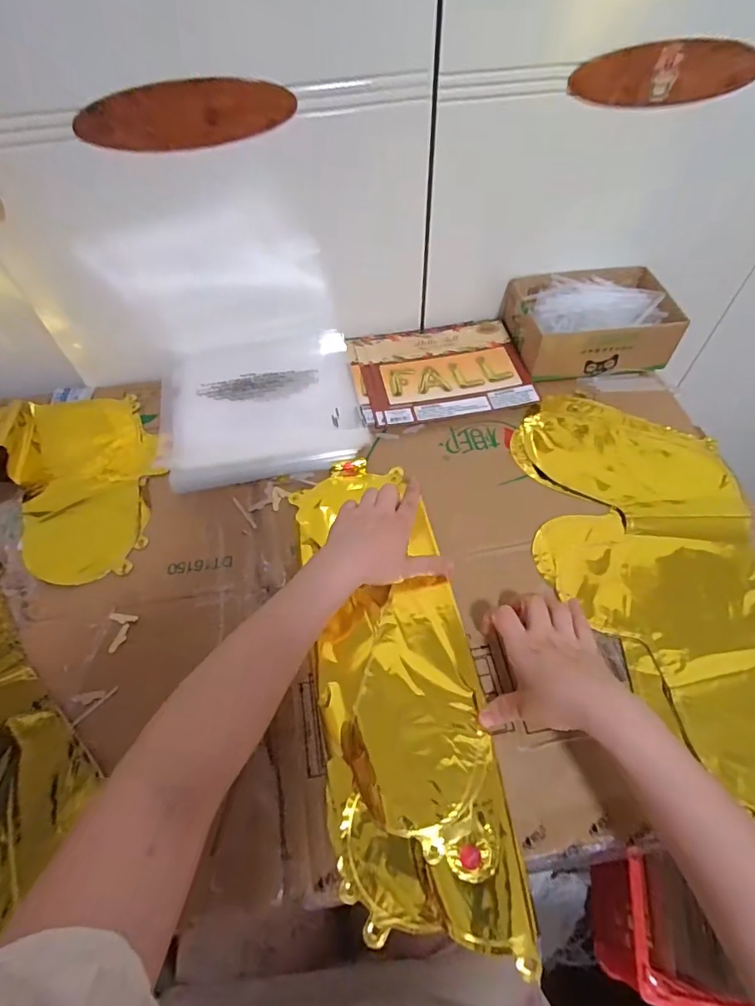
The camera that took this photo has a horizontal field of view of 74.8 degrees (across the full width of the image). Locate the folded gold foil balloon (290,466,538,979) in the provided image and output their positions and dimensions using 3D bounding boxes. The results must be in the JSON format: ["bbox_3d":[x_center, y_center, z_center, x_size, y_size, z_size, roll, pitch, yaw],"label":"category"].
[{"bbox_3d":[0.012,0.134,0.440,0.136,0.014,0.415,-11,57,-6],"label":"folded gold foil balloon"}]

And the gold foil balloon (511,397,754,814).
[{"bbox_3d":[0.269,0.061,0.469,0.212,0.016,0.438,-1,56,1],"label":"gold foil balloon"}]

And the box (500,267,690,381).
[{"bbox_3d":[0.272,-0.235,0.632,0.186,0.062,0.144,-8,56,-4],"label":"box"}]

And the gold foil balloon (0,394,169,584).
[{"bbox_3d":[-0.424,-0.040,0.558,0.374,0.031,0.235,6,57,6],"label":"gold foil balloon"}]

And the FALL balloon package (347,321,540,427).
[{"bbox_3d":[0.076,-0.174,0.633,0.211,0.013,0.166,-9,57,-5],"label":"FALL balloon package"}]

